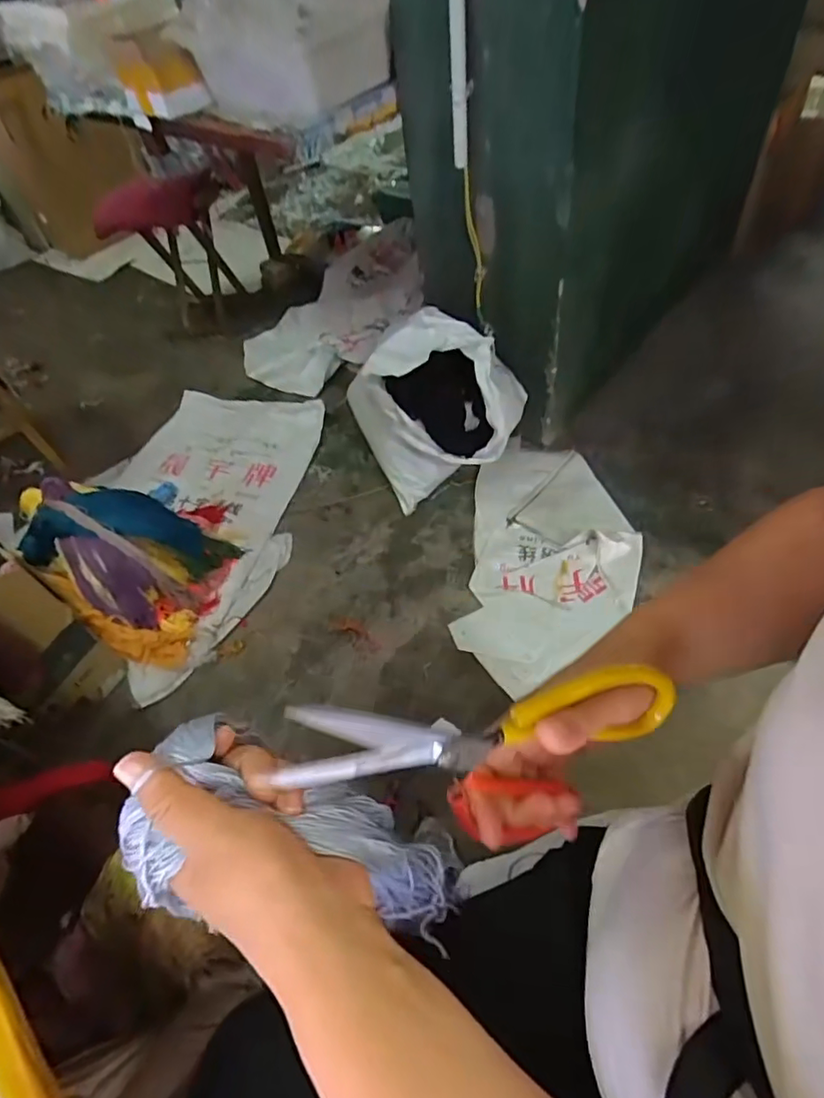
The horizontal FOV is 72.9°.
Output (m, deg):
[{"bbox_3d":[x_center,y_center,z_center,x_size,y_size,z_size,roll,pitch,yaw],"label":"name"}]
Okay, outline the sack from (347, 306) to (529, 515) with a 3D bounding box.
[{"bbox_3d":[0.047,-0.309,1.316,0.405,0.361,0.280,-3,51,6],"label":"sack"}]

